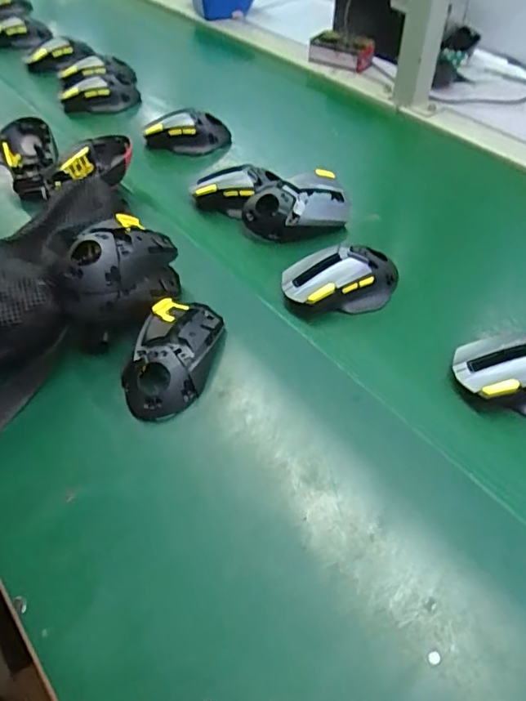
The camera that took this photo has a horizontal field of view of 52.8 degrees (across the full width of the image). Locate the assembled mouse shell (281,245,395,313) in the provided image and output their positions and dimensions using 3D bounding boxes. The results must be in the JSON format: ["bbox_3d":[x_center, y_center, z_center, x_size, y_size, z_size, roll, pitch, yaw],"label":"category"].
[{"bbox_3d":[0.076,-0.070,0.511,0.111,0.033,0.064,-7,49,-4],"label":"assembled mouse shell"}]

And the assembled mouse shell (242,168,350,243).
[{"bbox_3d":[0.037,-0.153,0.572,0.111,0.050,0.055,-12,49,-9],"label":"assembled mouse shell"}]

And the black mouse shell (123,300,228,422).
[{"bbox_3d":[-0.078,0.003,0.455,0.072,0.034,0.117,16,51,15],"label":"black mouse shell"}]

